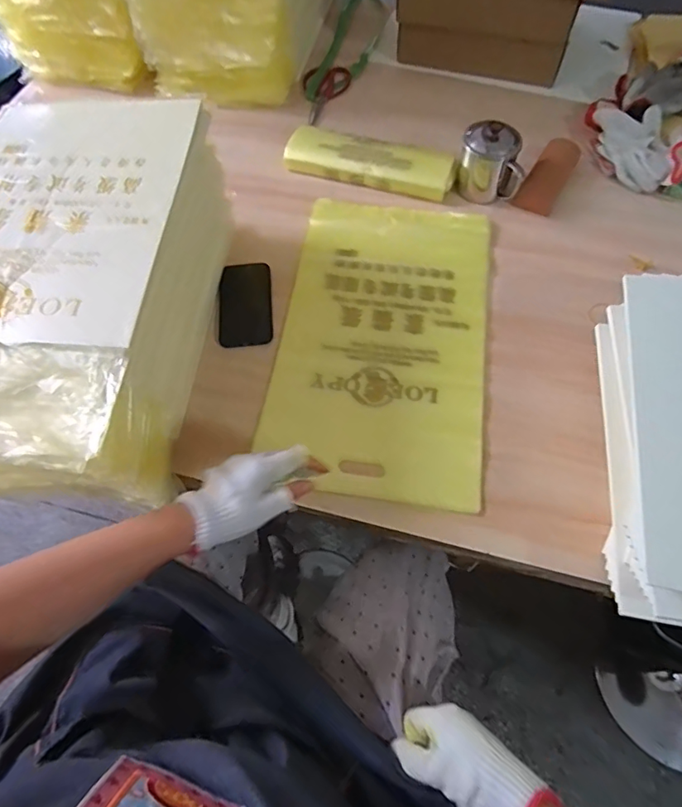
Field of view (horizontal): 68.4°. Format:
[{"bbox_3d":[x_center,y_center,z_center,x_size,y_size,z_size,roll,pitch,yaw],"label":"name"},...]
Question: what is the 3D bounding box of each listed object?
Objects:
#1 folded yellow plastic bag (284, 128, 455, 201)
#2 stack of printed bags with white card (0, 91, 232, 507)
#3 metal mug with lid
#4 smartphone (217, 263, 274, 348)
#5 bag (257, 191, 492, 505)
[{"bbox_3d":[0.052,-0.444,0.922,0.309,0.046,0.099,14,63,9],"label":"folded yellow plastic bag"},{"bbox_3d":[-0.326,-0.124,0.634,0.267,0.235,0.471,3,62,4],"label":"stack of printed bags with white card"},{"bbox_3d":[0.262,-0.417,0.868,0.113,0.104,0.079,15,63,10],"label":"metal mug with lid"},{"bbox_3d":[-0.151,-0.159,0.795,0.081,0.013,0.157,-6,62,-1],"label":"smartphone"},{"bbox_3d":[0.064,-0.106,0.747,0.289,0.013,0.509,7,62,6],"label":"bag"}]

